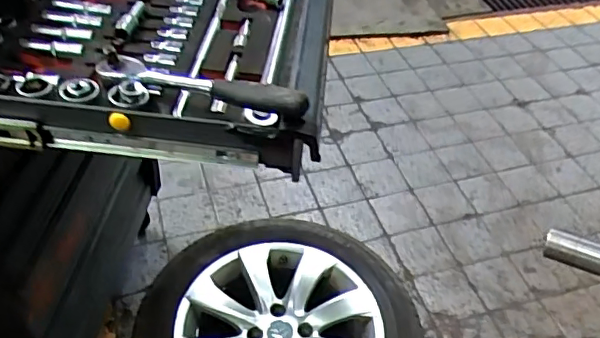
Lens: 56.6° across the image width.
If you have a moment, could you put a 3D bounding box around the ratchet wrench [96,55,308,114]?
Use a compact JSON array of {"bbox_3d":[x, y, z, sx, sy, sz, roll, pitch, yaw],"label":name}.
[{"bbox_3d":[-0.104,-0.093,0.580,0.234,0.045,0.030,17,46,12],"label":"ratchet wrench"}]

